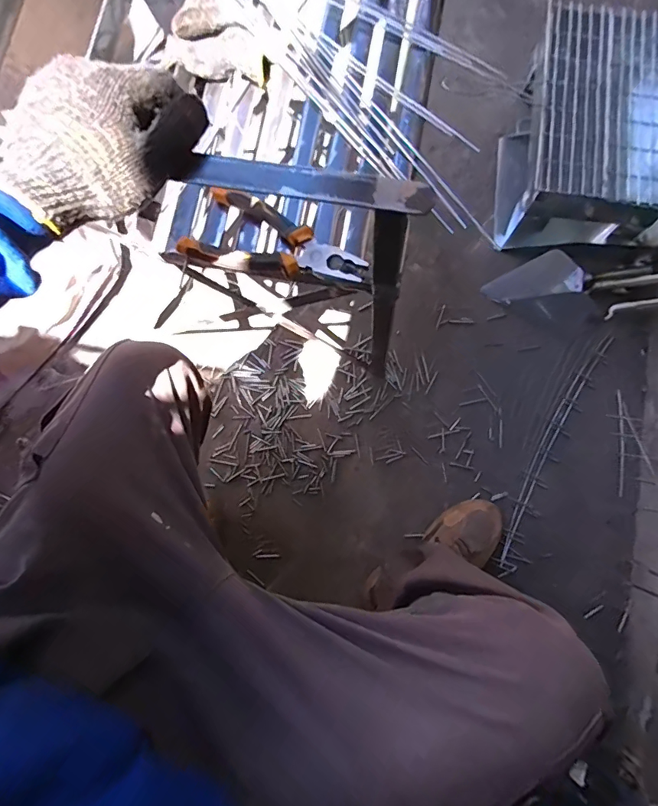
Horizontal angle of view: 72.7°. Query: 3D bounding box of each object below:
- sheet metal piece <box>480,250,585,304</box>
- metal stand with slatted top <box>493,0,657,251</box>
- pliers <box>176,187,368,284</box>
[{"bbox_3d":[0.393,-0.240,0.866,0.177,0.021,0.080,-12,80,12],"label":"sheet metal piece"},{"bbox_3d":[0.491,-0.510,0.861,0.266,0.170,0.400,6,80,2],"label":"metal stand with slatted top"},{"bbox_3d":[-0.057,-0.158,0.463,0.184,0.025,0.080,26,82,3],"label":"pliers"}]

